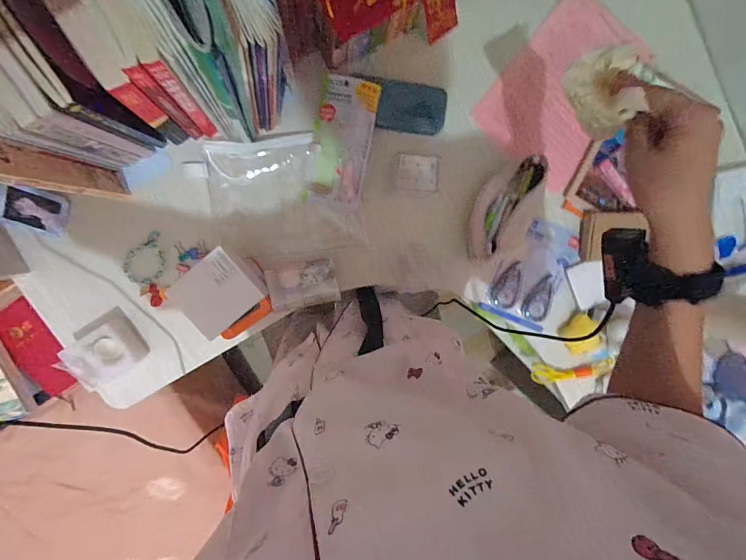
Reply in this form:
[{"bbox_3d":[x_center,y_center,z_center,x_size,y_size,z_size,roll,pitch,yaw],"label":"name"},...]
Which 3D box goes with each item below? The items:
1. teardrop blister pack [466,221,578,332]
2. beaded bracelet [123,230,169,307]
[{"bbox_3d":[0.275,-0.021,0.669,0.147,0.021,0.184,26,93,-9],"label":"teardrop blister pack"},{"bbox_3d":[-0.375,-0.016,0.617,0.067,0.014,0.121,-6,98,-6],"label":"beaded bracelet"}]

